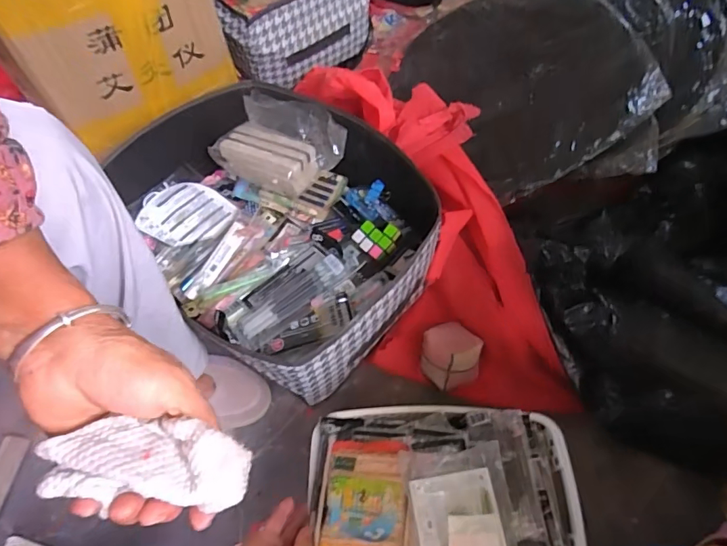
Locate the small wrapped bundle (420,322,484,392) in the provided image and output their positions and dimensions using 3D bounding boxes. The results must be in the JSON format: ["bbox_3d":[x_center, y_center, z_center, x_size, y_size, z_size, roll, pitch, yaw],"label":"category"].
[{"bbox_3d":[0.122,0.112,0.662,0.082,0.048,0.078,0,58,-1],"label":"small wrapped bundle"}]

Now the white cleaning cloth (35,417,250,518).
[{"bbox_3d":[-0.109,0.096,0.244,0.098,0.030,0.036,9,57,-12],"label":"white cleaning cloth"}]

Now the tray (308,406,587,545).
[{"bbox_3d":[0.093,0.249,0.512,0.293,0.060,0.210,-3,58,-3],"label":"tray"}]

